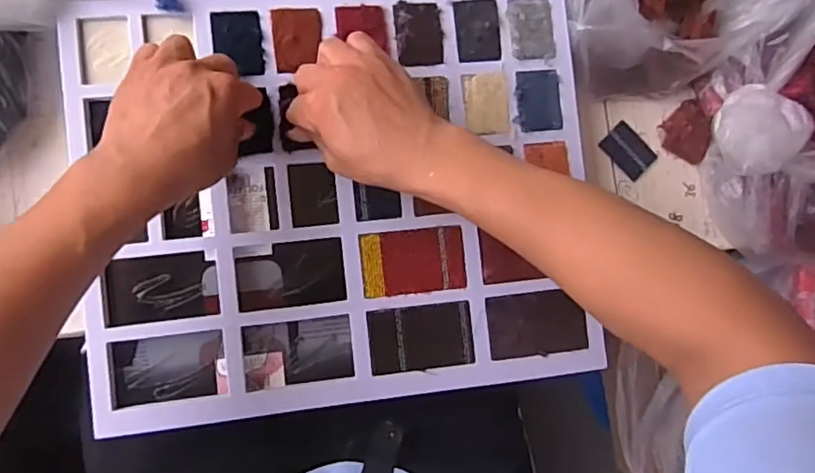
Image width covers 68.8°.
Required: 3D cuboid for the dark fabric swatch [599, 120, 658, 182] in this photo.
[{"bbox_3d":[0.223,-0.086,0.596,0.054,0.006,0.037,45,82,-5],"label":"dark fabric swatch"}]

